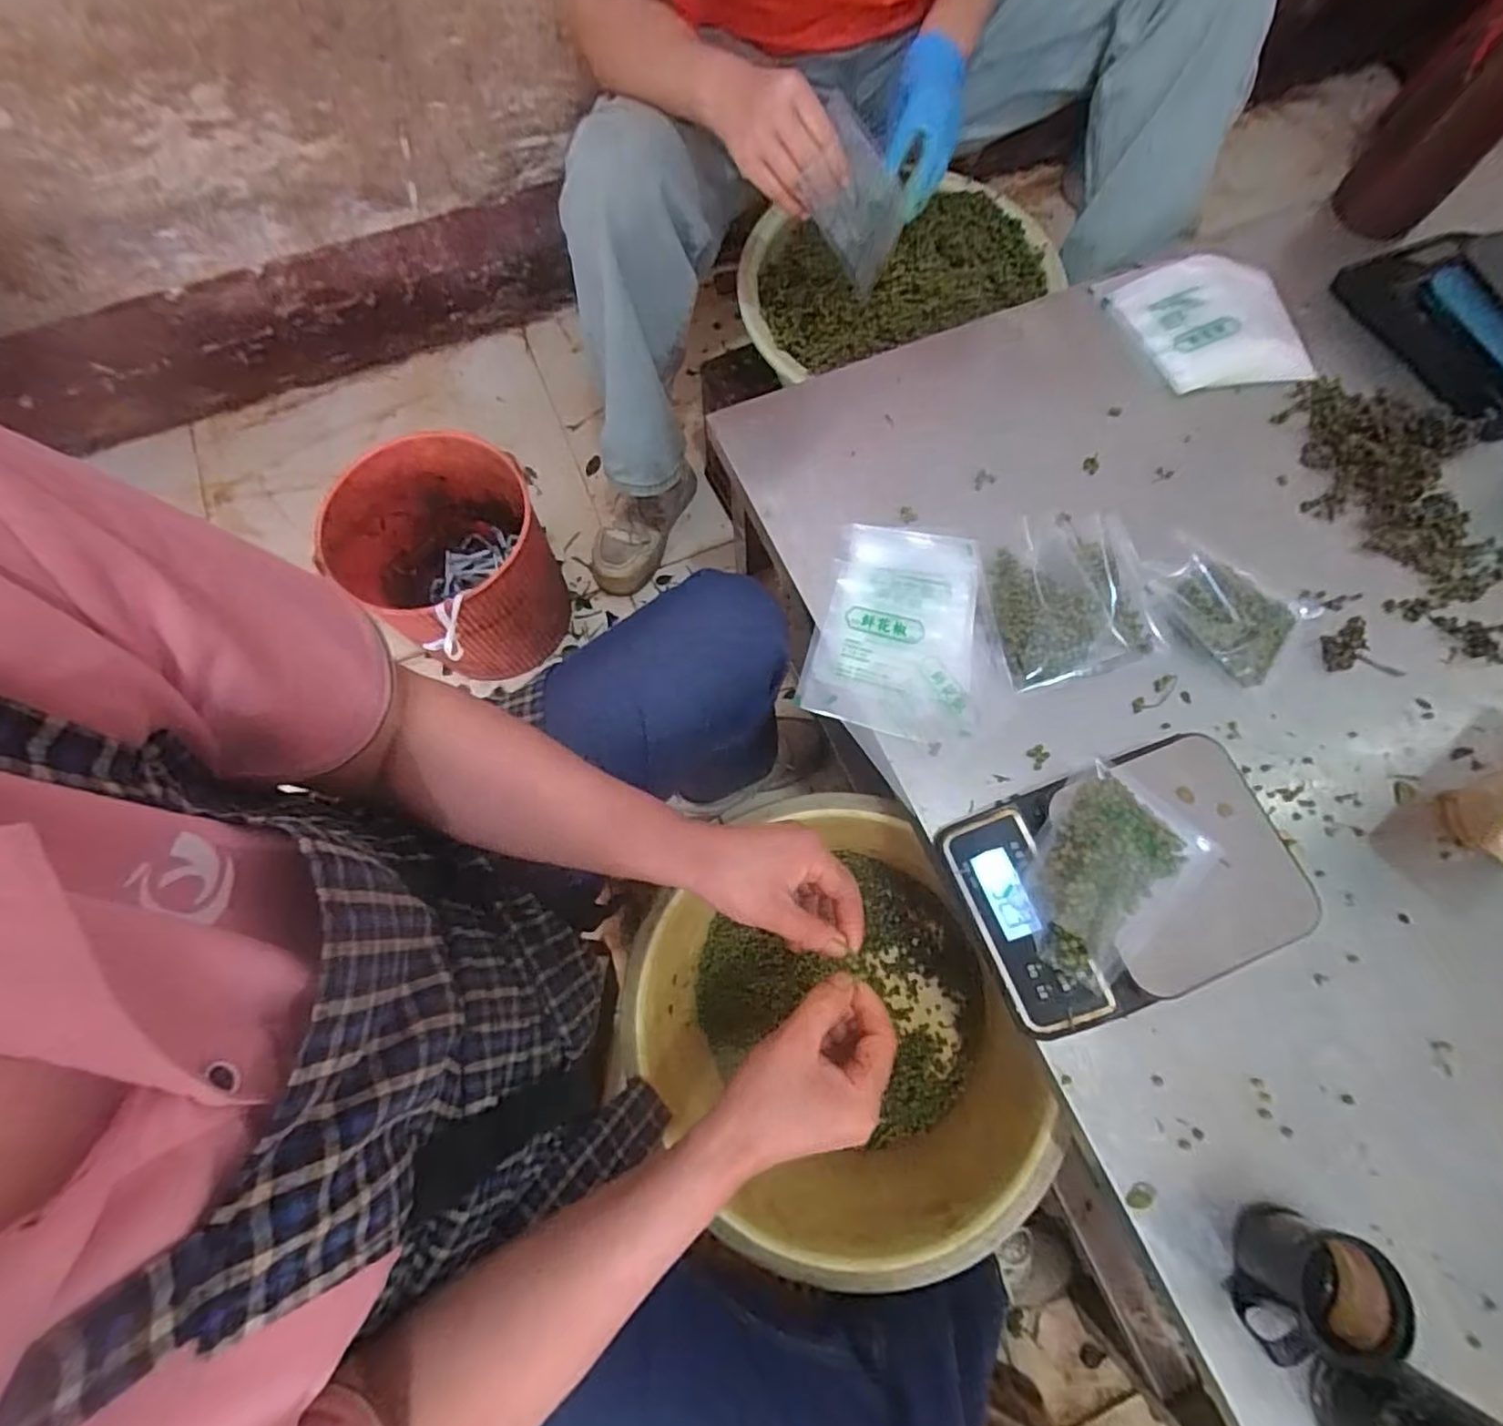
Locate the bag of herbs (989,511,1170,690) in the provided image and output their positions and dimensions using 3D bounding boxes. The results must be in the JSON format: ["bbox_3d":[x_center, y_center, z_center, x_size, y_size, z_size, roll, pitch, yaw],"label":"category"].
[{"bbox_3d":[0.264,-0.101,0.542,0.132,0.022,0.146,-10,72,-3],"label":"bag of herbs"}]

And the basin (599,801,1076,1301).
[{"bbox_3d":[0.079,0.281,0.596,0.318,0.153,0.339,0,72,0],"label":"basin"}]

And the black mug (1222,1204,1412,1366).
[{"bbox_3d":[0.329,0.339,0.388,0.068,0.061,0.073,0,72,0],"label":"black mug"}]

